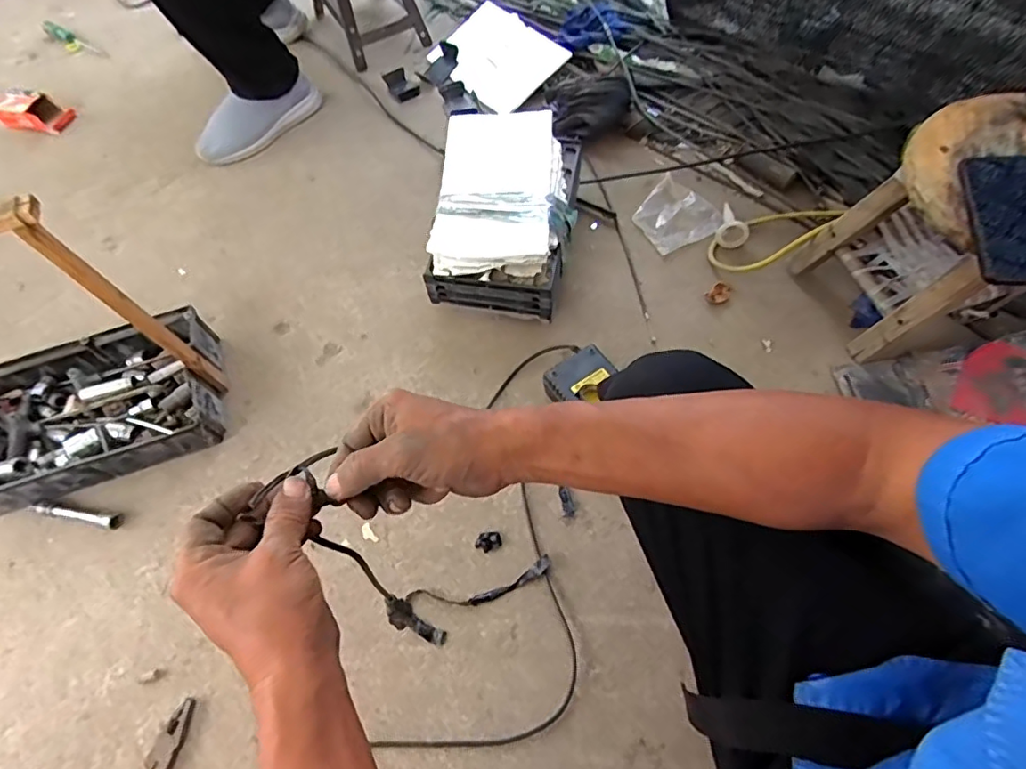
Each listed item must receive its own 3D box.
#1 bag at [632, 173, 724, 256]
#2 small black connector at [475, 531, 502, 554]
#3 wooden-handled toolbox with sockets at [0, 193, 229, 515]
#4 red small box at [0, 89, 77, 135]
[{"bbox_3d":[0.274,-0.280,0.941,0.118,0.015,0.125,-44,74,-2],"label":"bag"},{"bbox_3d":[-0.032,0.204,0.725,0.034,0.006,0.024,-11,63,-3],"label":"small black connector"},{"bbox_3d":[-0.623,-0.031,0.695,0.353,0.366,0.220,-18,62,-5],"label":"wooden-handled toolbox with sockets"},{"bbox_3d":[-1.022,-0.582,1.178,0.151,0.057,0.068,6,62,8],"label":"red small box"}]

